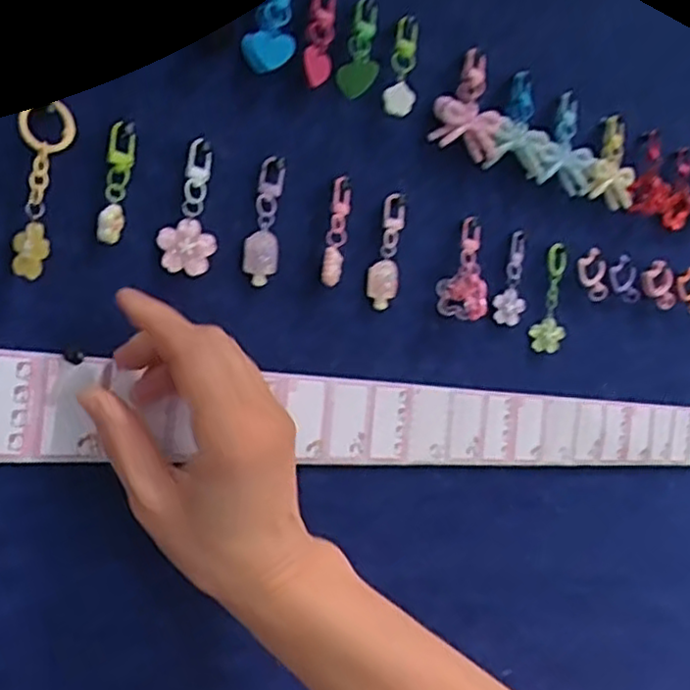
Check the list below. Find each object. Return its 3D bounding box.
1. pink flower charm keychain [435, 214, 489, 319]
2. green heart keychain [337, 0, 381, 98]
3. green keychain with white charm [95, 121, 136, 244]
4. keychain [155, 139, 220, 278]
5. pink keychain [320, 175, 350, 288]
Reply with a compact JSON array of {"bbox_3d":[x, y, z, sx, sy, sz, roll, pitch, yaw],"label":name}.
[{"bbox_3d":[0.077,-0.049,0.454,0.032,0.062,0.011,8,0,20],"label":"pink flower charm keychain"},{"bbox_3d":[0.010,-0.169,0.403,0.021,0.052,0.010,8,0,-4],"label":"green heart keychain"},{"bbox_3d":[-0.109,-0.078,0.341,0.012,0.056,0.009,8,0,-14],"label":"green keychain with white charm"},{"bbox_3d":[-0.078,-0.070,0.364,0.028,0.066,0.006,8,0,-25],"label":"keychain"},{"bbox_3d":[-0.005,-0.064,0.404,0.011,0.059,0.011,8,0,1],"label":"pink keychain"}]

